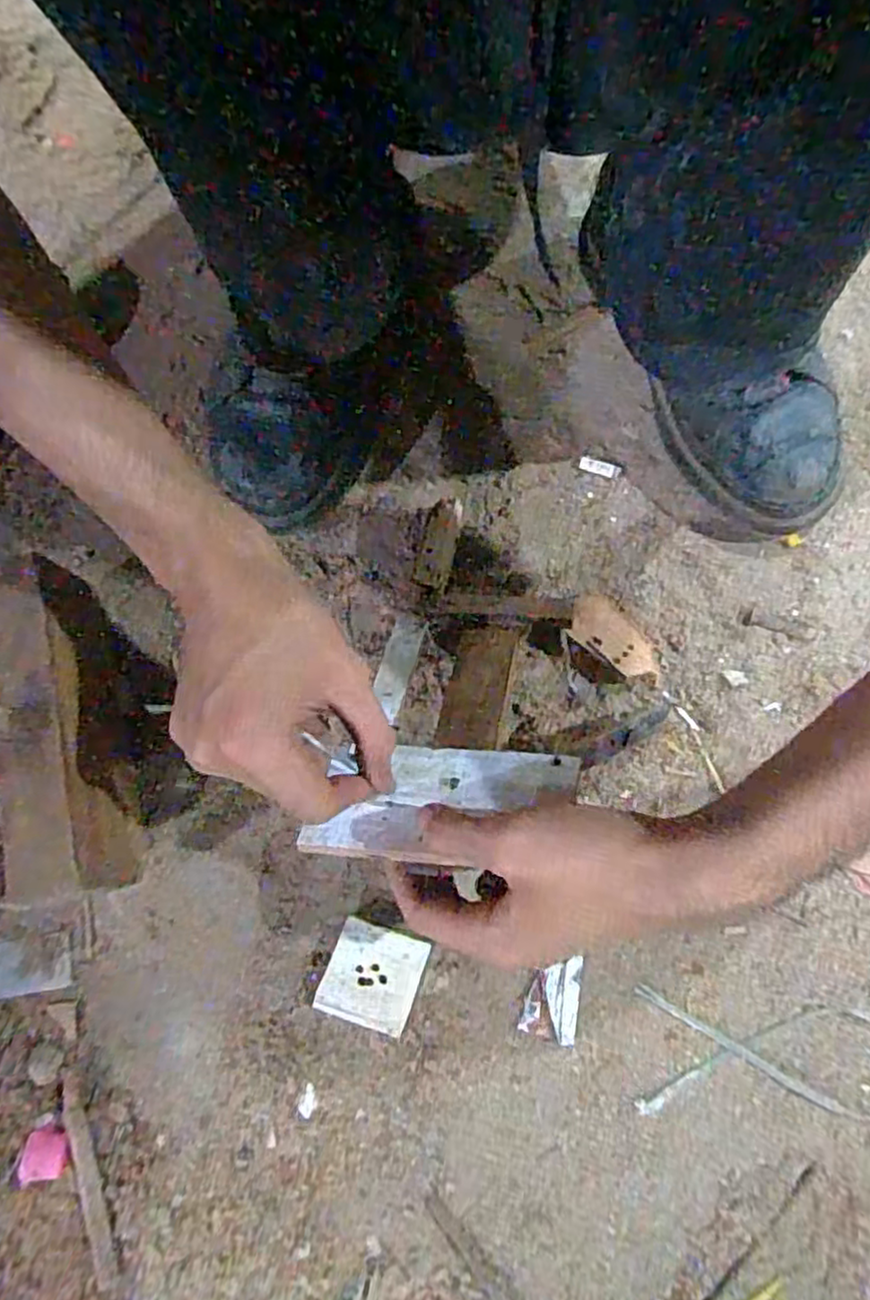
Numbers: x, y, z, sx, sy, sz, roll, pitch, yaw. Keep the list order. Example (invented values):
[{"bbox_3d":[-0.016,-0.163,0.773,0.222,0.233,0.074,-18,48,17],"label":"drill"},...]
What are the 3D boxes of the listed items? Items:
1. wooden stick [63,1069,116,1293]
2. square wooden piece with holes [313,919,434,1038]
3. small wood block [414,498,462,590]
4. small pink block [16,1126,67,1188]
[{"bbox_3d":[-0.188,0.285,0.375,0.011,0.006,0.100,-22,75,-4],"label":"wooden stick"},{"bbox_3d":[-0.035,0.185,0.396,0.051,0.015,0.052,18,76,6],"label":"square wooden piece with holes"},{"bbox_3d":[0.003,-0.069,0.455,0.021,0.019,0.059,13,76,5],"label":"small wood block"},{"bbox_3d":[-0.212,0.273,0.376,0.023,0.006,0.024,-6,75,0],"label":"small pink block"}]

